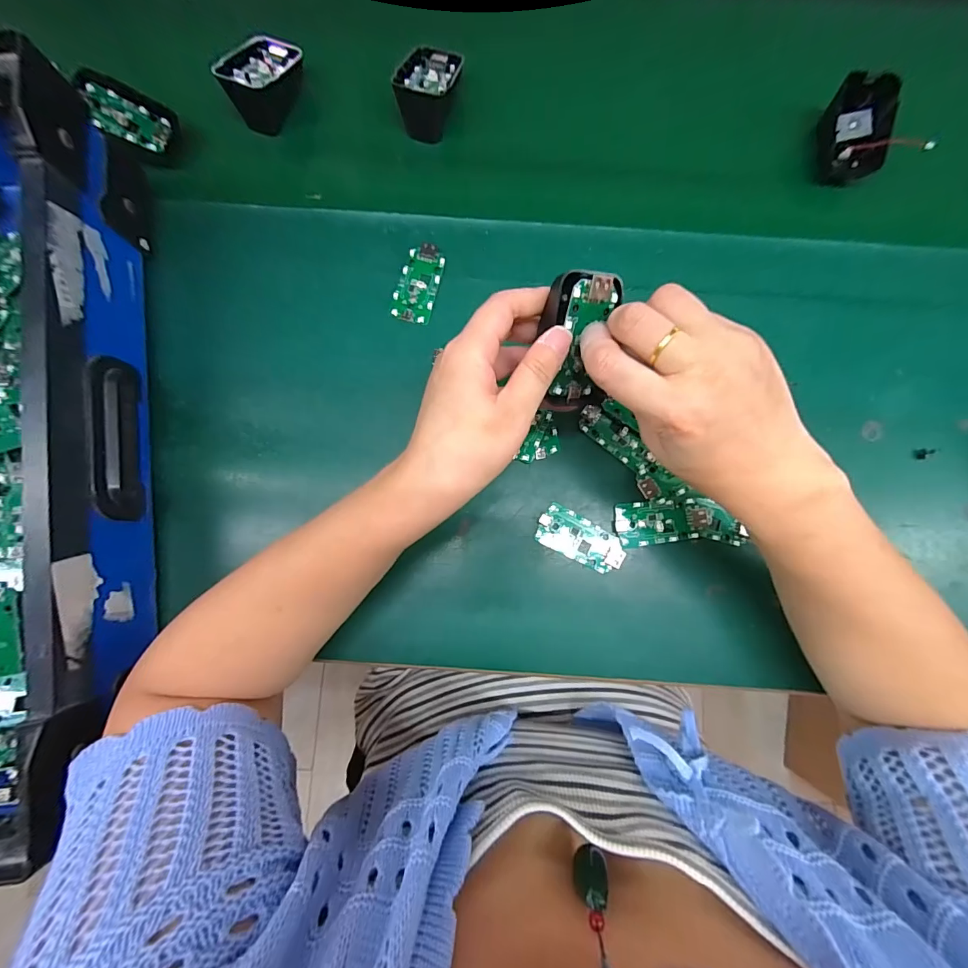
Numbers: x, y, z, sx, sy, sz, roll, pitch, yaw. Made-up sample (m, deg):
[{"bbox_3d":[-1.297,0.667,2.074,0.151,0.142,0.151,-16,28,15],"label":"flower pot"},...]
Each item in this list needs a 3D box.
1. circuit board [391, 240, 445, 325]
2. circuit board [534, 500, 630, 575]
[{"bbox_3d":[-0.052,-0.158,0.333,0.030,0.008,0.062,14,83,1],"label":"circuit board"},{"bbox_3d":[0.071,0.040,0.307,0.063,0.007,0.031,27,84,3],"label":"circuit board"}]

